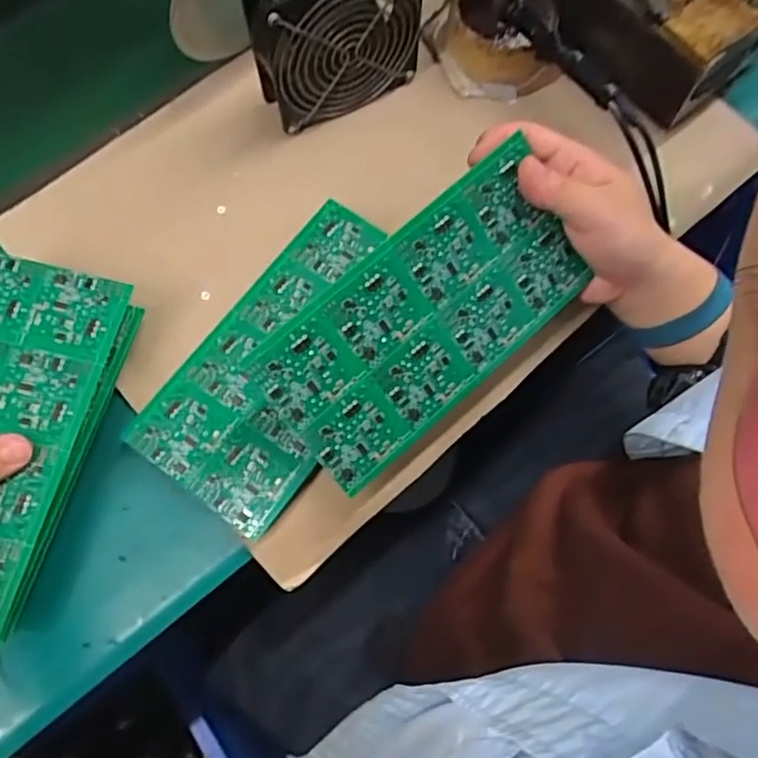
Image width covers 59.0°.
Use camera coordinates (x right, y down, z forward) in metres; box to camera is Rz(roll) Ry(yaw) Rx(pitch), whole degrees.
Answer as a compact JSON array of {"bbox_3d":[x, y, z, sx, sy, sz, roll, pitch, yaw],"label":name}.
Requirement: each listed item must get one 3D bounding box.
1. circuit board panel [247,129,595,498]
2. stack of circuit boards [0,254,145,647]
[{"bbox_3d":[0.031,-0.036,0.409,0.209,0.004,0.115,-43,116,-9],"label":"circuit board panel"},{"bbox_3d":[-0.230,0.037,0.406,0.111,0.028,0.224,7,72,1],"label":"stack of circuit boards"}]

